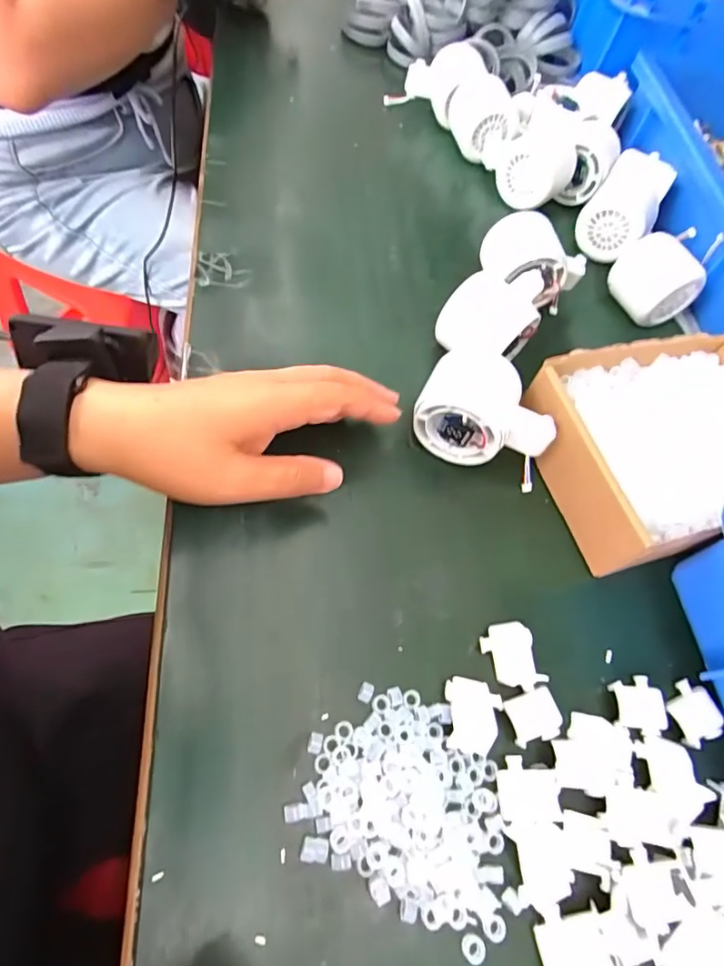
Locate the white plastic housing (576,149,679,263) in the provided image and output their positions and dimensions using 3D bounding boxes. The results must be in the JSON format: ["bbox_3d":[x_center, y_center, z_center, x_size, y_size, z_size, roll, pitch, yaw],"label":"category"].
[{"bbox_3d":[0.243,-0.256,0.468,0.059,0.054,0.103,36,62,8],"label":"white plastic housing"}]

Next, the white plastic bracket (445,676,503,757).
[{"bbox_3d":[0.057,0.118,0.258,0.029,0.004,0.034,13,61,-5],"label":"white plastic bracket"}]

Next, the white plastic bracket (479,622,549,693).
[{"bbox_3d":[0.082,0.097,0.282,0.029,0.018,0.035,-1,63,-12],"label":"white plastic bracket"}]

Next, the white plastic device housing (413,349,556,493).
[{"bbox_3d":[0.083,-0.047,0.326,0.088,0.066,0.061,24,62,4],"label":"white plastic device housing"}]

